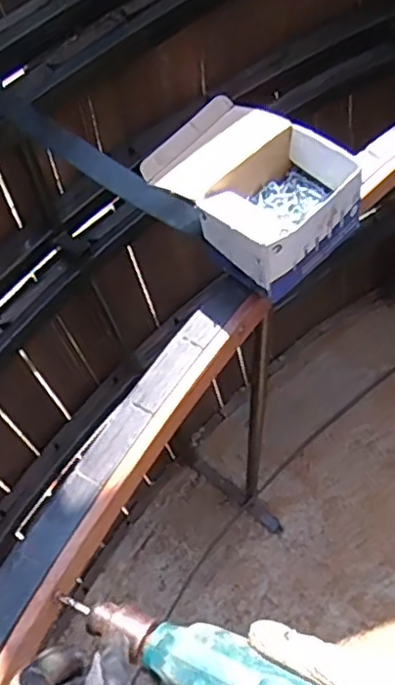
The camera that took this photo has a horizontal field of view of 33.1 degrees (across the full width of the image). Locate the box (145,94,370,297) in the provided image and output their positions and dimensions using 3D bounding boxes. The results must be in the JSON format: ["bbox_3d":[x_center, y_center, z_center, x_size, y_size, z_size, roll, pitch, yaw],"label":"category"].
[{"bbox_3d":[0.045,-0.143,0.603,0.132,0.066,0.183,-40,66,-17],"label":"box"}]

